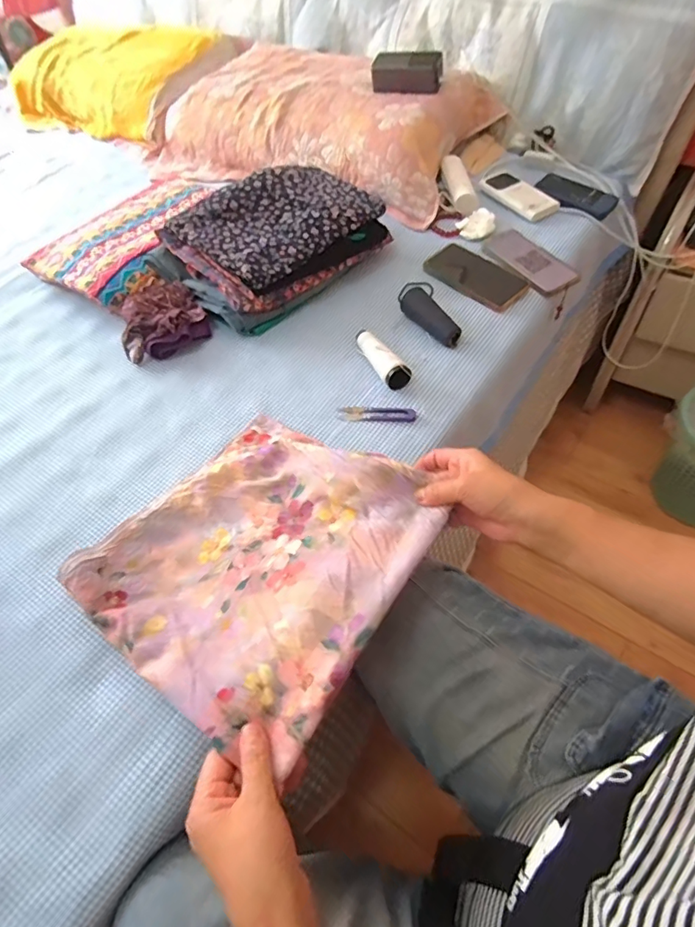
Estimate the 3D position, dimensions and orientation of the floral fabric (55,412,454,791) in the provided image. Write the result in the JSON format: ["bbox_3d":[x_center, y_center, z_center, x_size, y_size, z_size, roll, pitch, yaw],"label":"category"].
[{"bbox_3d":[-0.087,0.082,0.475,0.285,0.080,0.288,29,58,20],"label":"floral fabric"}]

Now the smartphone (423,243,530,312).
[{"bbox_3d":[0.205,-0.305,0.771,0.084,0.013,0.161,-36,61,-23],"label":"smartphone"}]

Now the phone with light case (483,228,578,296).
[{"bbox_3d":[0.297,-0.335,0.791,0.092,0.014,0.161,-26,57,-17],"label":"phone with light case"}]

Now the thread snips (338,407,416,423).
[{"bbox_3d":[0.039,-0.065,0.634,0.100,0.010,0.024,5,53,4],"label":"thread snips"}]

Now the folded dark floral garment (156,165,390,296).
[{"bbox_3d":[-0.104,-0.371,0.752,0.300,0.077,0.193,-38,60,-20],"label":"folded dark floral garment"}]

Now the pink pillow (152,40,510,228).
[{"bbox_3d":[-0.061,-0.695,0.993,0.654,0.151,0.430,30,60,21],"label":"pink pillow"}]

